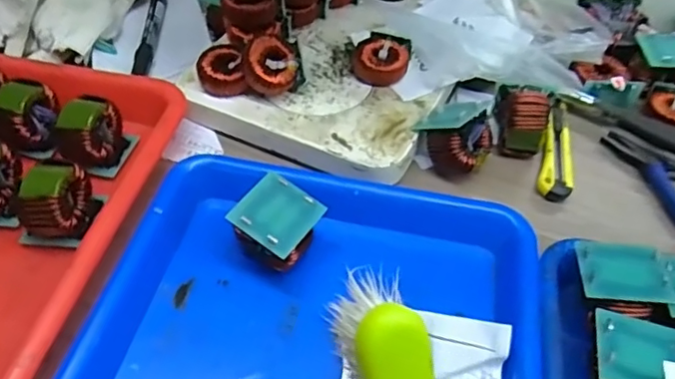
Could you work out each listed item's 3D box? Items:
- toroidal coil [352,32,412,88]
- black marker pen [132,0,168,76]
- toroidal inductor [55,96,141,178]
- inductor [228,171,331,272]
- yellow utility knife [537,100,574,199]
[{"bbox_3d":[0.035,-0.106,0.469,0.043,0.021,0.045,1,49,-1],"label":"toroidal coil"},{"bbox_3d":[-0.173,-0.148,0.534,0.014,0.013,0.129,0,49,-2],"label":"black marker pen"},{"bbox_3d":[-0.177,-0.038,0.416,0.033,0.046,0.049,15,50,11],"label":"toroidal inductor"},{"bbox_3d":[-0.043,0.027,0.371,0.050,0.049,0.054,28,53,2],"label":"inductor"},{"bbox_3d":[0.177,-0.033,0.456,0.025,0.016,0.112,16,50,12],"label":"yellow utility knife"}]

